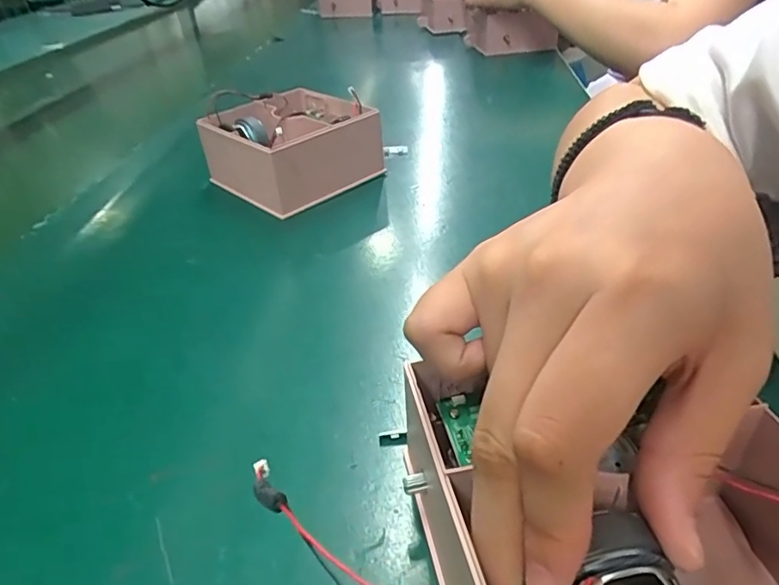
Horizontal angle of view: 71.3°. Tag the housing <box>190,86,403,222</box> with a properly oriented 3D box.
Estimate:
[{"bbox_3d":[-0.073,-0.115,0.425,0.110,0.054,0.107,-32,43,-31],"label":"housing"}]

